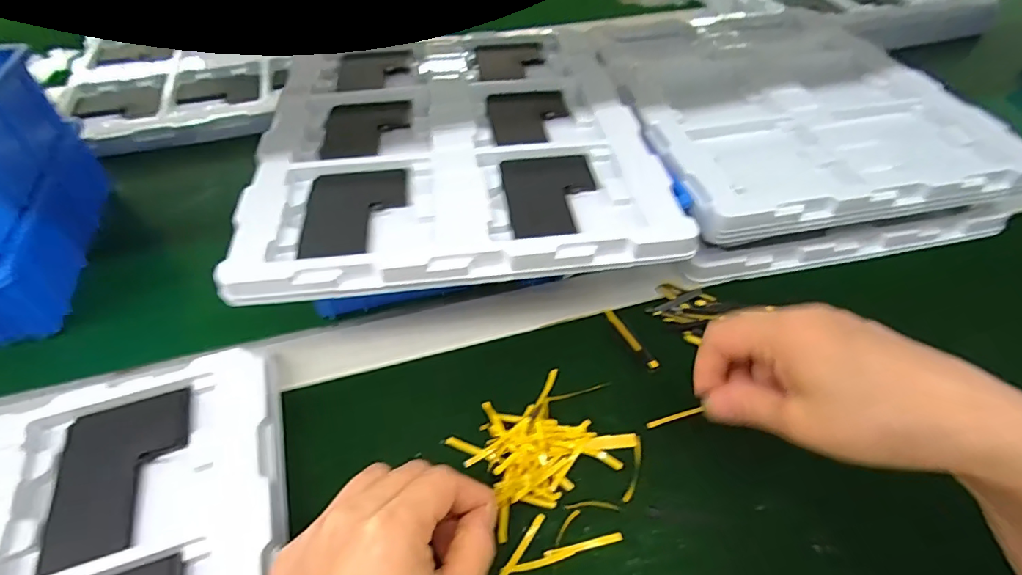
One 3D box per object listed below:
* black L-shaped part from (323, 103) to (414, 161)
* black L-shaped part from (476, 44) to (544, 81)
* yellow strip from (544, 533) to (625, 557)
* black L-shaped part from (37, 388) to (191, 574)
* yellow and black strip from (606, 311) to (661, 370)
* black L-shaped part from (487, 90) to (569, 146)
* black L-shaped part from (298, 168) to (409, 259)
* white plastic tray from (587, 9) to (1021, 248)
[{"bbox_3d":[-0.112,-0.126,0.397,0.065,0.004,0.078,-5,49,-4],"label":"black L-shaped part"},{"bbox_3d":[0.001,-0.216,0.477,0.063,0.004,0.075,-5,49,-4],"label":"black L-shaped part"},{"bbox_3d":[0.038,0.133,0.260,0.040,0.004,0.004,-10,49,-8],"label":"yellow strip"},{"bbox_3d":[-0.213,0.101,0.276,0.064,0.008,0.083,-14,50,-11],"label":"black L-shaped part"},{"bbox_3d":[0.081,0.034,0.343,0.008,0.005,0.055,-22,52,-18],"label":"yellow and black strip"},{"bbox_3d":[0.015,-0.141,0.413,0.064,0.007,0.086,-6,49,-5],"label":"black L-shaped part"},{"bbox_3d":[-0.101,-0.051,0.332,0.064,0.004,0.085,-6,49,-5],"label":"black L-shaped part"},{"bbox_3d":[0.250,-0.182,0.476,0.299,0.026,0.335,-8,49,-10],"label":"white plastic tray"}]

